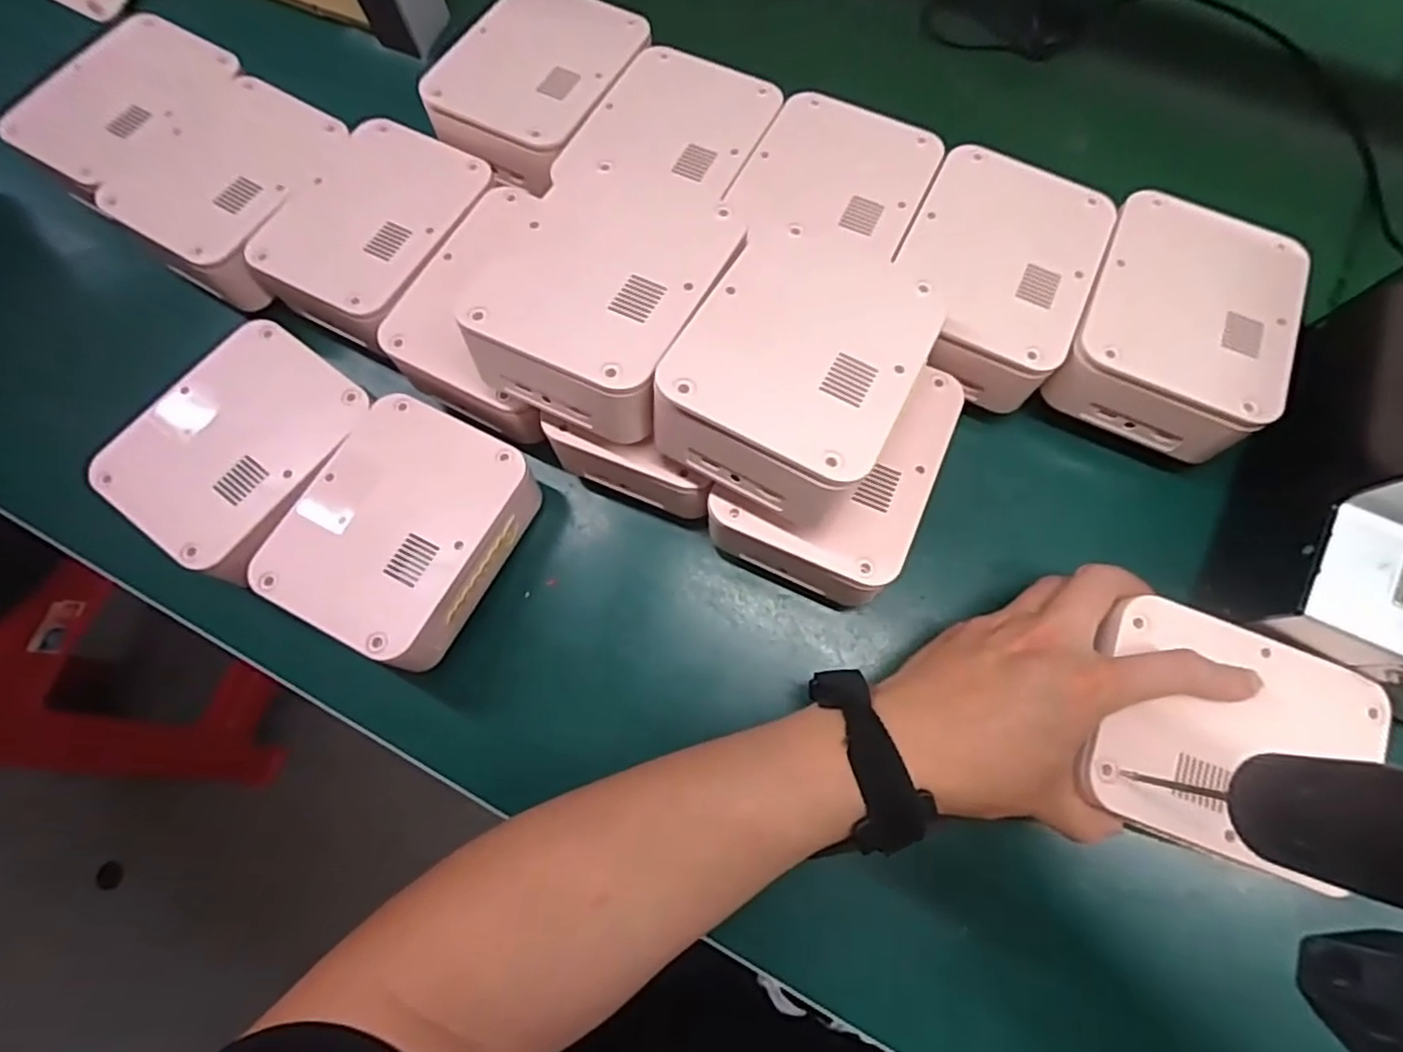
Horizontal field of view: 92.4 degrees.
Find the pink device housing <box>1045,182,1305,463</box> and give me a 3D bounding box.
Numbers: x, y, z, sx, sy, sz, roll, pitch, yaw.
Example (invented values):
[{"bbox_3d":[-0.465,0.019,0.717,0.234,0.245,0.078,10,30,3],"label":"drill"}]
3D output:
[{"bbox_3d":[0.256,-0.107,0.370,0.099,0.063,0.133,25,77,9],"label":"pink device housing"}]

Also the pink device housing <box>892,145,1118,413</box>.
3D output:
[{"bbox_3d":[0.160,-0.137,0.380,0.098,0.063,0.127,24,77,9],"label":"pink device housing"}]

